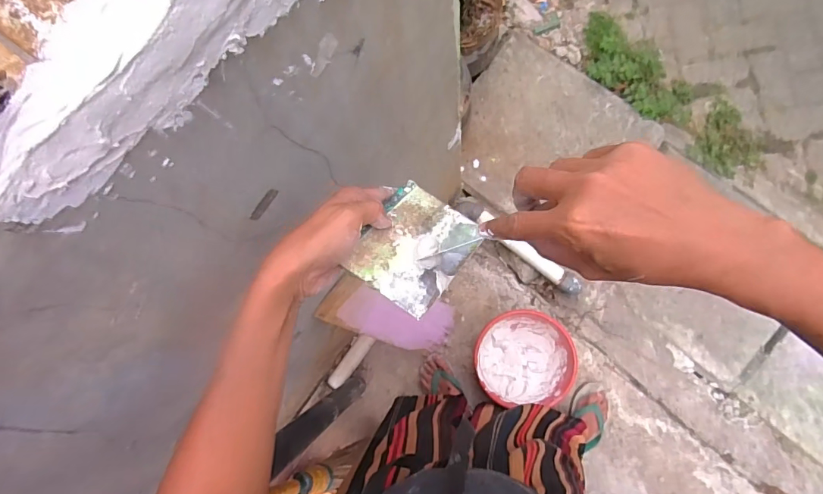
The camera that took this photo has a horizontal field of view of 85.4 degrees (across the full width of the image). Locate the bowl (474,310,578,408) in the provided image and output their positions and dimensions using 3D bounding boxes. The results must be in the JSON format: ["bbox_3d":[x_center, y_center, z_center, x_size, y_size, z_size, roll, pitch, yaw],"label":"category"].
[{"bbox_3d":[0.299,0.295,1.196,0.249,0.095,0.237,-1,83,6],"label":"bowl"}]

